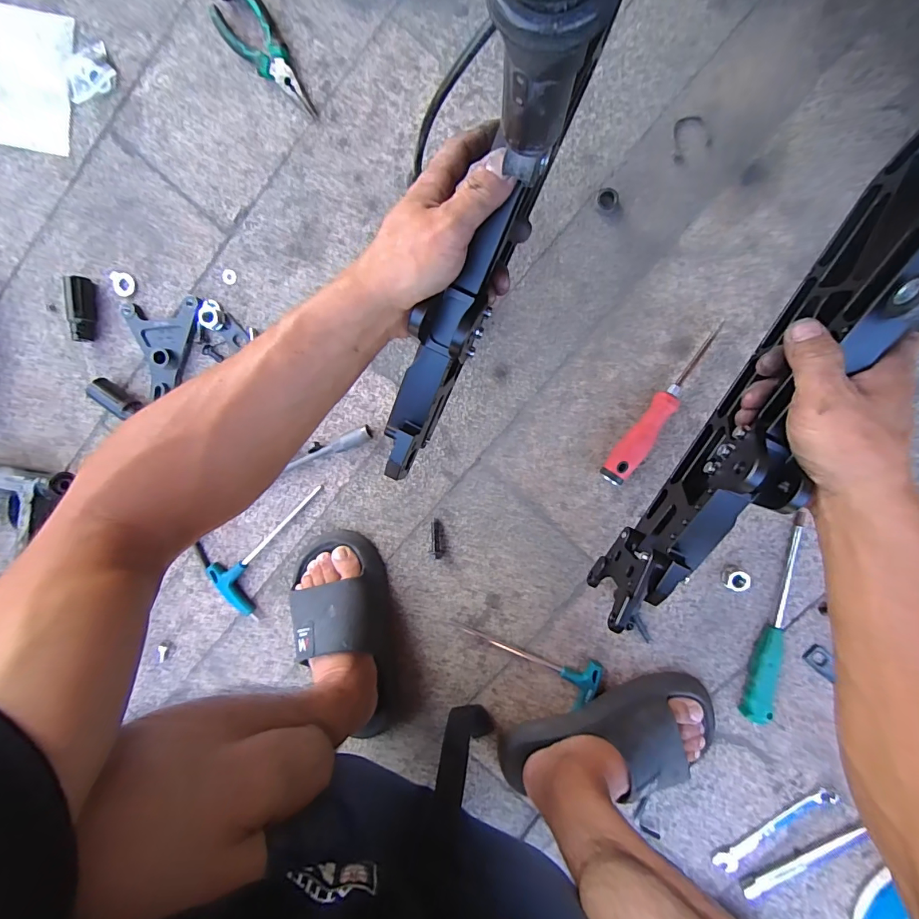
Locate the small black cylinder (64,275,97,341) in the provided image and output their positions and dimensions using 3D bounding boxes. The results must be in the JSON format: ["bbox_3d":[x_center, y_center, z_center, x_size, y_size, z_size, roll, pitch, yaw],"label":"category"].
[{"bbox_3d":[-0.475,-0.188,0.538,0.031,0.022,0.076,7,97,5],"label":"small black cylinder"}]

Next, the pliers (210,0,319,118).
[{"bbox_3d":[-0.215,-0.456,0.489,0.054,0.018,0.146,-36,92,8],"label":"pliers"}]

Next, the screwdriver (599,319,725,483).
[{"bbox_3d":[0.226,-0.057,0.481,0.029,0.031,0.197,35,99,1],"label":"screwdriver"}]

